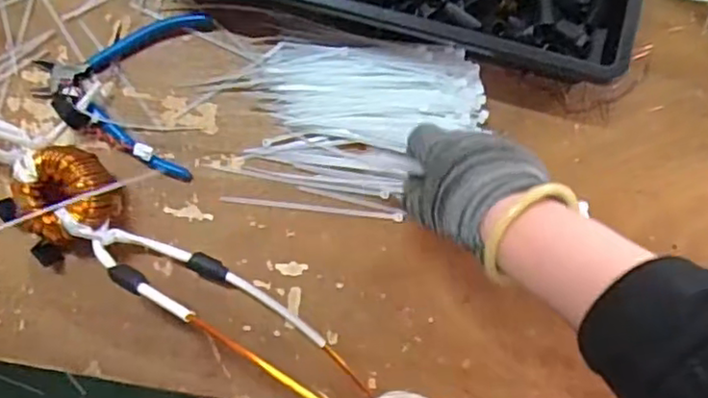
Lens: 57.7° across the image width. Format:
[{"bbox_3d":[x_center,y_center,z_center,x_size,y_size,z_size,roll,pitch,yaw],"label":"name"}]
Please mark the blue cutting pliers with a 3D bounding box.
[{"bbox_3d":[-0.192,-0.096,0.516,0.135,0.030,0.136,9,83,1],"label":"blue cutting pliers"}]

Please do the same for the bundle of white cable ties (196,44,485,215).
[{"bbox_3d":[-0.002,-0.056,0.515,0.202,0.026,0.132,4,83,0],"label":"bundle of white cable ties"}]

